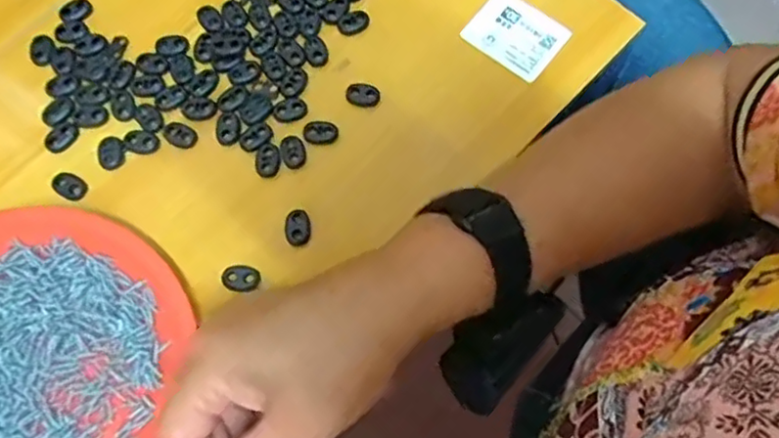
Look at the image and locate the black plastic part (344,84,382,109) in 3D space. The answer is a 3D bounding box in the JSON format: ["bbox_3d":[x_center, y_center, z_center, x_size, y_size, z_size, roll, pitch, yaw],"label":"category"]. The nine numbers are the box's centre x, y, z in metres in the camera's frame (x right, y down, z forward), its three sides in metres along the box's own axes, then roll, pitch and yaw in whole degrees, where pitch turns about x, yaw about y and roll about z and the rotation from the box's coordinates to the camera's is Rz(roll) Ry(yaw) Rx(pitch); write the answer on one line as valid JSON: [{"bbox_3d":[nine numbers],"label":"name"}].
[{"bbox_3d":[-0.017,-0.080,0.401,0.021,0.004,0.015,3,72,0],"label":"black plastic part"}]

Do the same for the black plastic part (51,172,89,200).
[{"bbox_3d":[-0.196,-0.021,0.381,0.023,0.004,0.015,34,75,10],"label":"black plastic part"}]

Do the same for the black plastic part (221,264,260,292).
[{"bbox_3d":[-0.087,0.035,0.365,0.022,0.004,0.016,11,72,3],"label":"black plastic part"}]

